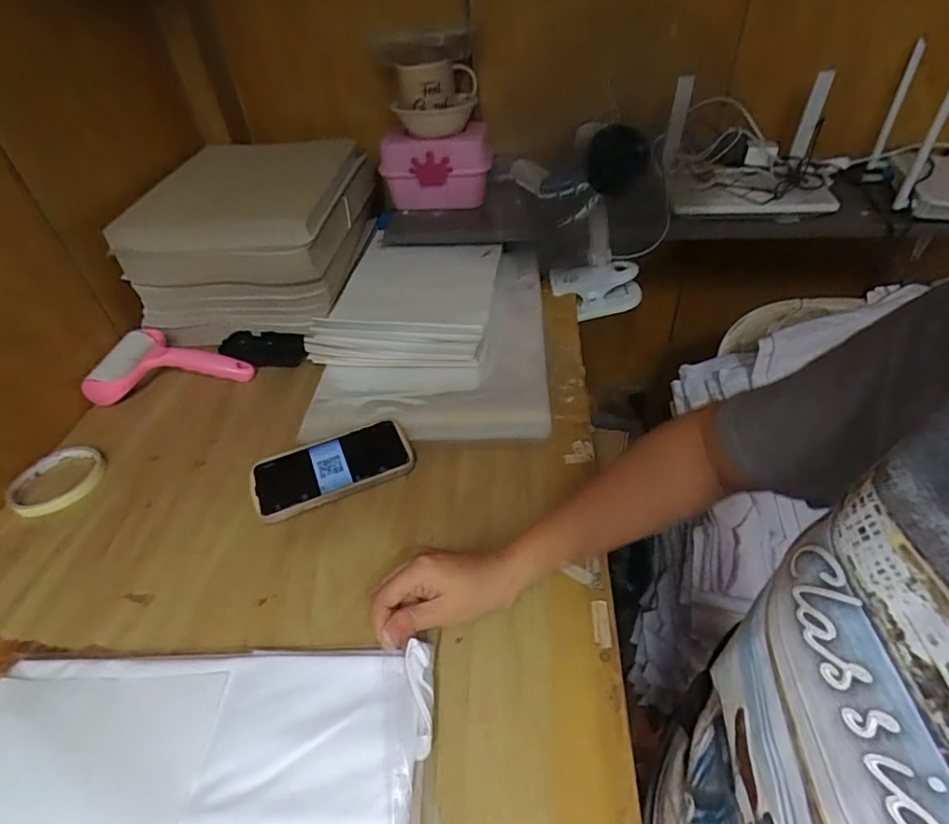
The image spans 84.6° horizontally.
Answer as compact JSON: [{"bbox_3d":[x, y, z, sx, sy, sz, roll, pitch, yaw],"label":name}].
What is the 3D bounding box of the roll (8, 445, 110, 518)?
[{"bbox_3d":[-0.440,0.072,0.552,0.084,0.009,0.087,-3,43,2],"label":"roll"}]

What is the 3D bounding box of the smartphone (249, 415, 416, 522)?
[{"bbox_3d":[-0.148,0.056,0.542,0.160,0.011,0.089,-18,44,-14],"label":"smartphone"}]

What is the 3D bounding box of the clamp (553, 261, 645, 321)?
[{"bbox_3d":[0.186,-0.185,0.788,0.139,0.066,0.049,-6,43,-1],"label":"clamp"}]

